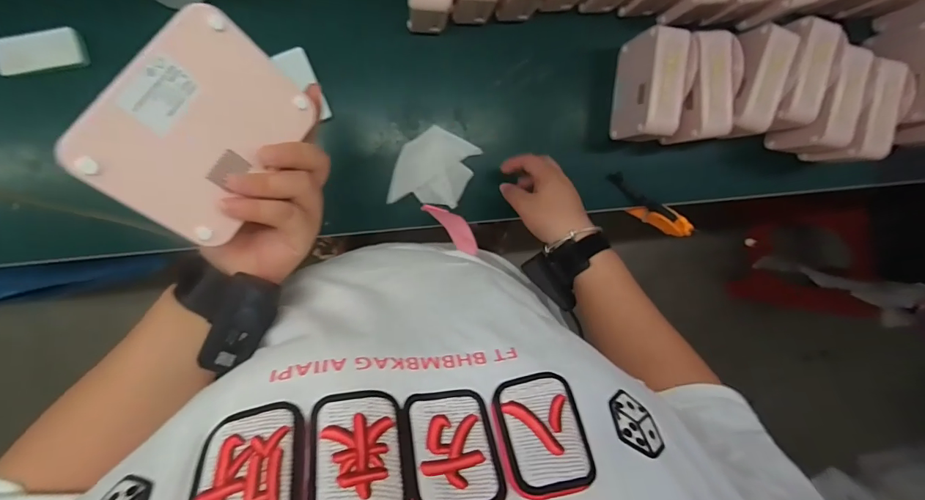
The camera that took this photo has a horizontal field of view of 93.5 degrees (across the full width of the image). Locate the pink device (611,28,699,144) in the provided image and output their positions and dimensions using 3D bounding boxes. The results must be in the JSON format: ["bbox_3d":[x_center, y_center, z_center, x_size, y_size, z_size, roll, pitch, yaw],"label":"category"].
[{"bbox_3d":[0.244,-0.209,0.566,0.061,0.090,0.134,4,97,-7],"label":"pink device"}]

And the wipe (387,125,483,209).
[{"bbox_3d":[-0.039,-0.106,0.593,0.096,0.012,0.112,25,94,-9],"label":"wipe"}]

